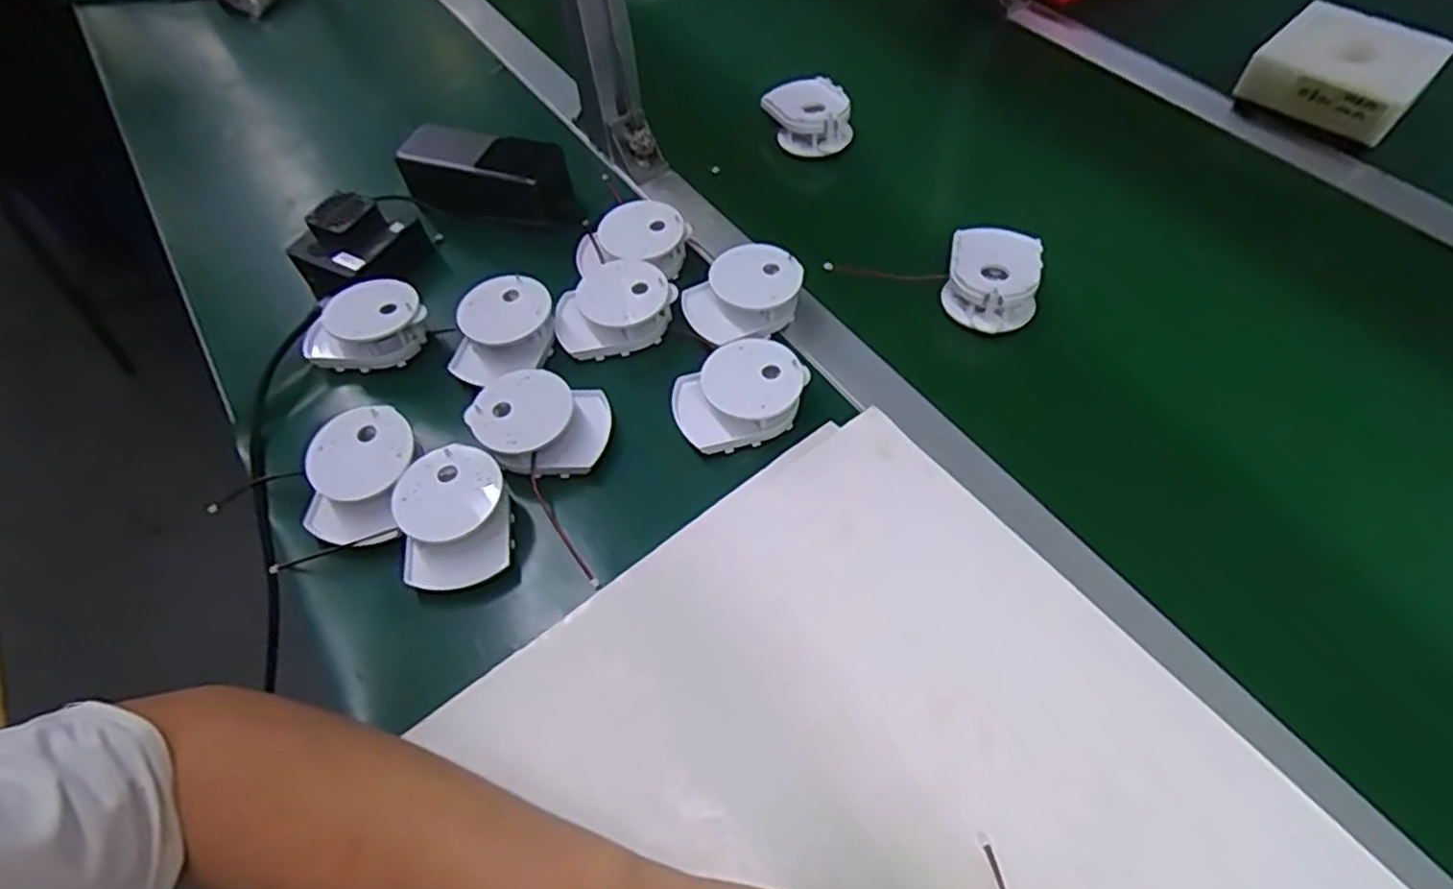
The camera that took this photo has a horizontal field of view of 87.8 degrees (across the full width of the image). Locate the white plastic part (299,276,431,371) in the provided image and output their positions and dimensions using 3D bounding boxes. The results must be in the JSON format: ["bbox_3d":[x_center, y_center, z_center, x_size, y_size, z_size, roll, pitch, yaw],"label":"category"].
[{"bbox_3d":[-0.255,-0.081,0.536,0.082,0.039,0.064,-38,65,-18],"label":"white plastic part"}]

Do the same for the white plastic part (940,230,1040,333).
[{"bbox_3d":[0.188,-0.118,0.534,0.061,0.027,0.074,12,61,10],"label":"white plastic part"}]

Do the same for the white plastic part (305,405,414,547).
[{"bbox_3d":[-0.223,0.023,0.470,0.060,0.047,0.080,4,60,5],"label":"white plastic part"}]

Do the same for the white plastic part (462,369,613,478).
[{"bbox_3d":[-0.119,-0.013,0.482,0.087,0.039,0.067,-1,60,2],"label":"white plastic part"}]

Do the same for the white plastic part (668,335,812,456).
[{"bbox_3d":[0.008,-0.033,0.484,0.082,0.030,0.063,-27,62,-12],"label":"white plastic part"}]

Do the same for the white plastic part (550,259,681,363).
[{"bbox_3d":[-0.081,-0.098,0.530,0.082,0.031,0.067,-34,64,-16],"label":"white plastic part"}]

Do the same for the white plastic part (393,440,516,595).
[{"bbox_3d":[-0.161,0.045,0.450,0.065,0.040,0.080,-14,60,-6],"label":"white plastic part"}]

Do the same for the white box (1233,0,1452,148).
[{"bbox_3d":[0.518,-0.315,0.636,0.122,0.035,0.119,36,65,26],"label":"white box"}]

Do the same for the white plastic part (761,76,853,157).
[{"bbox_3d":[0.071,-0.283,0.654,0.064,0.033,0.068,-1,60,2],"label":"white plastic part"}]

